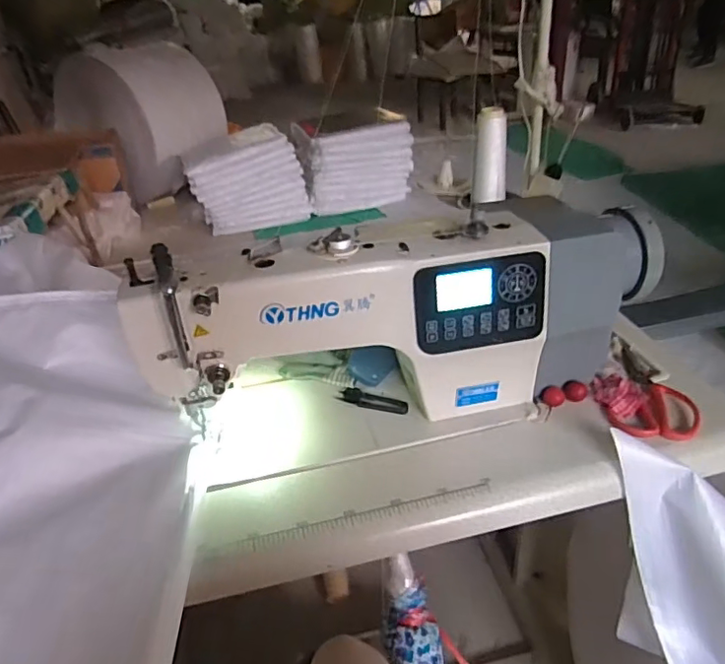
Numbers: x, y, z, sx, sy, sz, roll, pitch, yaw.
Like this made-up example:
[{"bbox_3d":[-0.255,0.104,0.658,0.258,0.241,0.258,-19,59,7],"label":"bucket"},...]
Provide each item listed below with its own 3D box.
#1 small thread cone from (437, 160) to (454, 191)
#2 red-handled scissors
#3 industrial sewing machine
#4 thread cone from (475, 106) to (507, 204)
[{"bbox_3d":[0.168,-0.318,1.129,0.031,0.053,0.032,0,34,7],"label":"small thread cone"},{"bbox_3d":[0.350,0.061,0.721,0.103,0.016,0.191,-1,34,6],"label":"red-handled scissors"},{"bbox_3d":[0.049,-0.015,0.674,0.596,0.243,0.144,-11,34,-9],"label":"industrial sewing machine"},{"bbox_3d":[0.233,-0.318,1.002,0.054,0.152,0.058,2,34,11],"label":"thread cone"}]

